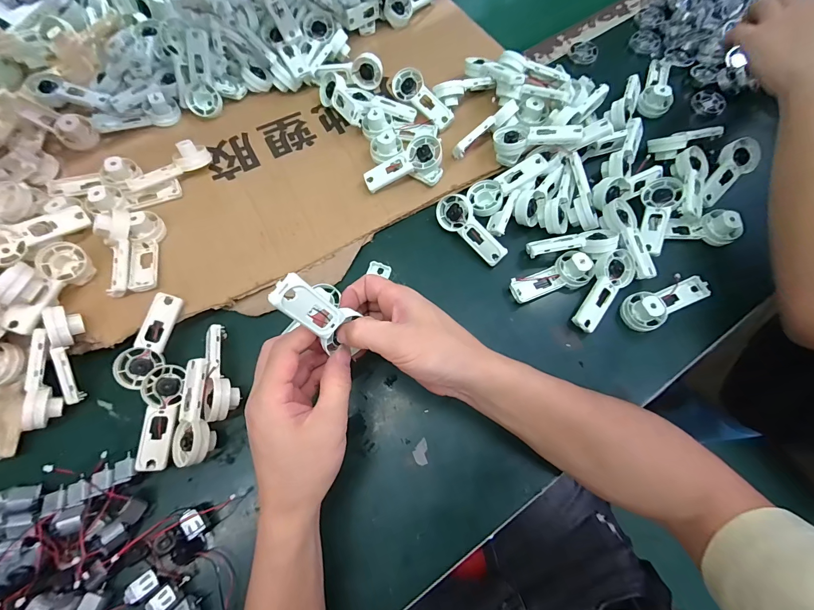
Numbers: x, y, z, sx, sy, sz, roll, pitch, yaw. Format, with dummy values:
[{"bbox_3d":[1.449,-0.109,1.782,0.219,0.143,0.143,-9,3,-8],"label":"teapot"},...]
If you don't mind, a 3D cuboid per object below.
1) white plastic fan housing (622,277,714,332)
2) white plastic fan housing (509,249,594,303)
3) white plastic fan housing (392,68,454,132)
[{"bbox_3d":[0.269,-0.006,0.366,0.092,0.025,0.039,-26,71,-8],"label":"white plastic fan housing"},{"bbox_3d":[0.155,-0.027,0.378,0.088,0.032,0.036,-26,71,-8],"label":"white plastic fan housing"},{"bbox_3d":[0.018,-0.257,0.448,0.037,0.017,0.097,-39,77,13],"label":"white plastic fan housing"}]

